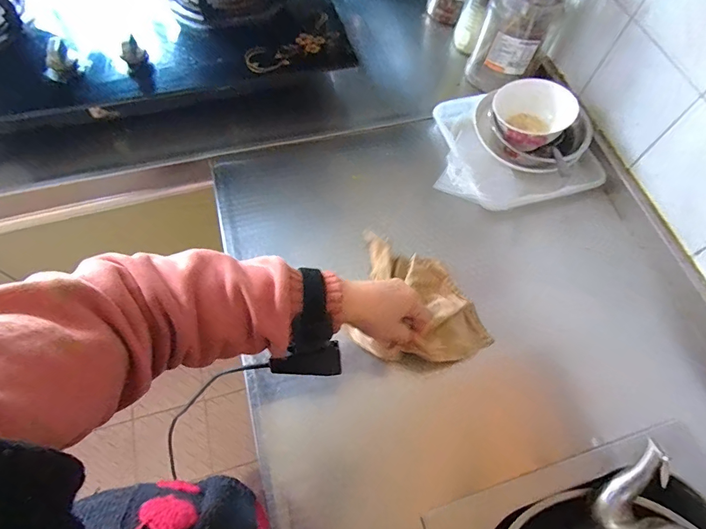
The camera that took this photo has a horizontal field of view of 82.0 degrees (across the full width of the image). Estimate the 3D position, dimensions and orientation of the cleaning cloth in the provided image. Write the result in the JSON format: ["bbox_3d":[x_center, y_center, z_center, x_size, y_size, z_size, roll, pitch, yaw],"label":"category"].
[{"bbox_3d":[0.088,0.045,0.501,0.175,0.050,0.169,14,65,4],"label":"cleaning cloth"}]

